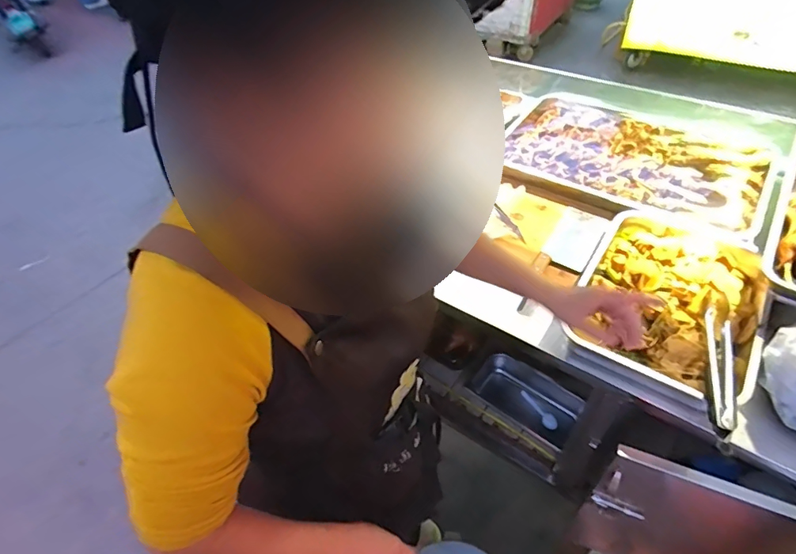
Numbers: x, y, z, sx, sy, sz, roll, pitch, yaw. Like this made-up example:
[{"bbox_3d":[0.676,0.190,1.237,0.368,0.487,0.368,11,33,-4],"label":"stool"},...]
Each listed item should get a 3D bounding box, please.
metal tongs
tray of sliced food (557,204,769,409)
[{"bbox_3d":[0.509,0.135,0.728,0.042,0.026,0.301,17,52,19],"label":"metal tongs"},{"bbox_3d":[0.511,0.035,0.868,0.301,0.058,0.413,27,55,26],"label":"tray of sliced food"}]

